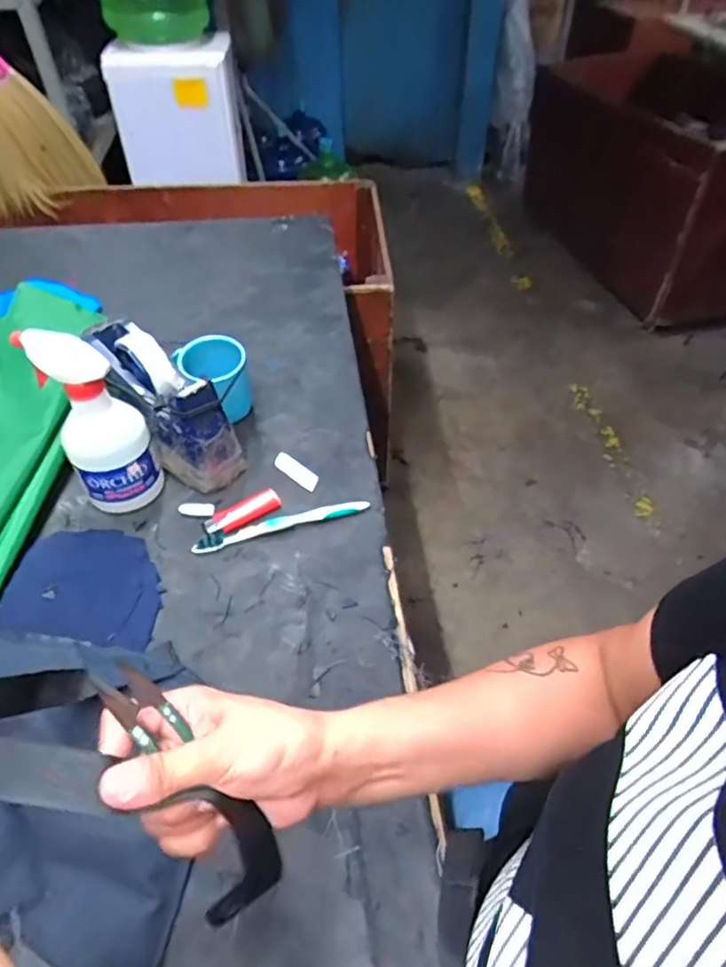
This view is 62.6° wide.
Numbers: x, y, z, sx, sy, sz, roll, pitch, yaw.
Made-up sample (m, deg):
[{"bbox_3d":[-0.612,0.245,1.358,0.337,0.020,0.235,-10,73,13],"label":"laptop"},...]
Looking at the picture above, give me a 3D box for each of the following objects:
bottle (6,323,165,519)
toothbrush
[{"bbox_3d":[-0.252,-0.056,0.574,0.079,0.186,0.068,-22,50,-18],"label":"bottle"},{"bbox_3d":[-0.080,0.041,0.604,0.176,0.013,0.016,-13,47,-12],"label":"toothbrush"}]

